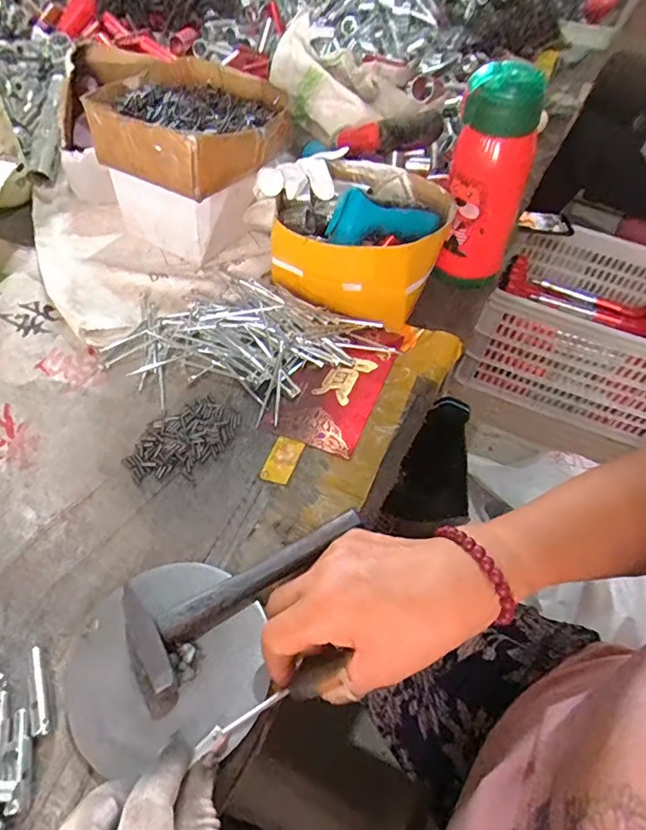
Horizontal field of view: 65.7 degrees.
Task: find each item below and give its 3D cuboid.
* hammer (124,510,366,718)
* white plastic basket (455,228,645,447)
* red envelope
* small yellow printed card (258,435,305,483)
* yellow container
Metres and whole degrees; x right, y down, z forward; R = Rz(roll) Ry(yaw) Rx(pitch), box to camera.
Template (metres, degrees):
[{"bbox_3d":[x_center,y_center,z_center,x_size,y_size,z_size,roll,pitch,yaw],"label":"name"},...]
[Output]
[{"bbox_3d":[-0.056,0.111,0.352,0.179,0.032,0.072,-34,62,-25],"label":"hammer"},{"bbox_3d":[0.661,-0.216,1.180,0.550,0.264,0.380,26,55,14],"label":"white plastic basket"},{"bbox_3d":[0.017,-0.036,0.485,0.081,0.006,0.162,20,55,11],"label":"red envelope"},{"bbox_3d":[-0.035,0.038,0.429,0.026,0.004,0.044,19,55,11],"label":"small yellow printed card"},{"bbox_3d":[0.039,-0.189,0.537,0.168,0.091,0.147,22,56,12],"label":"yellow container"}]

